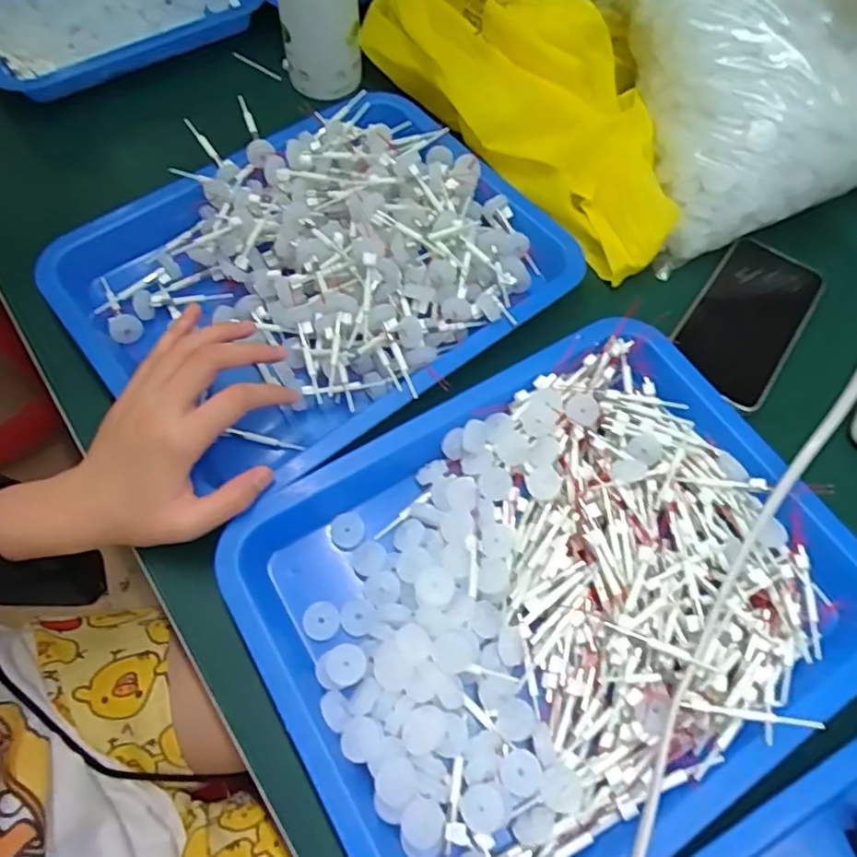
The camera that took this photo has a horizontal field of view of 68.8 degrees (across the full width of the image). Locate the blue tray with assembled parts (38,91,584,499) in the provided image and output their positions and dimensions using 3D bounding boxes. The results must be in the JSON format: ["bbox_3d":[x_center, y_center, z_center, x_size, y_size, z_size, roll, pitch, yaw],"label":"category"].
[{"bbox_3d":[-0.078,-0.118,0.456,0.324,0.065,0.251,-36,70,-18],"label":"blue tray with assembled parts"}]

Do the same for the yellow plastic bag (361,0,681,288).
[{"bbox_3d":[0.089,-0.283,0.528,0.150,0.080,0.339,-44,83,5],"label":"yellow plastic bag"}]

